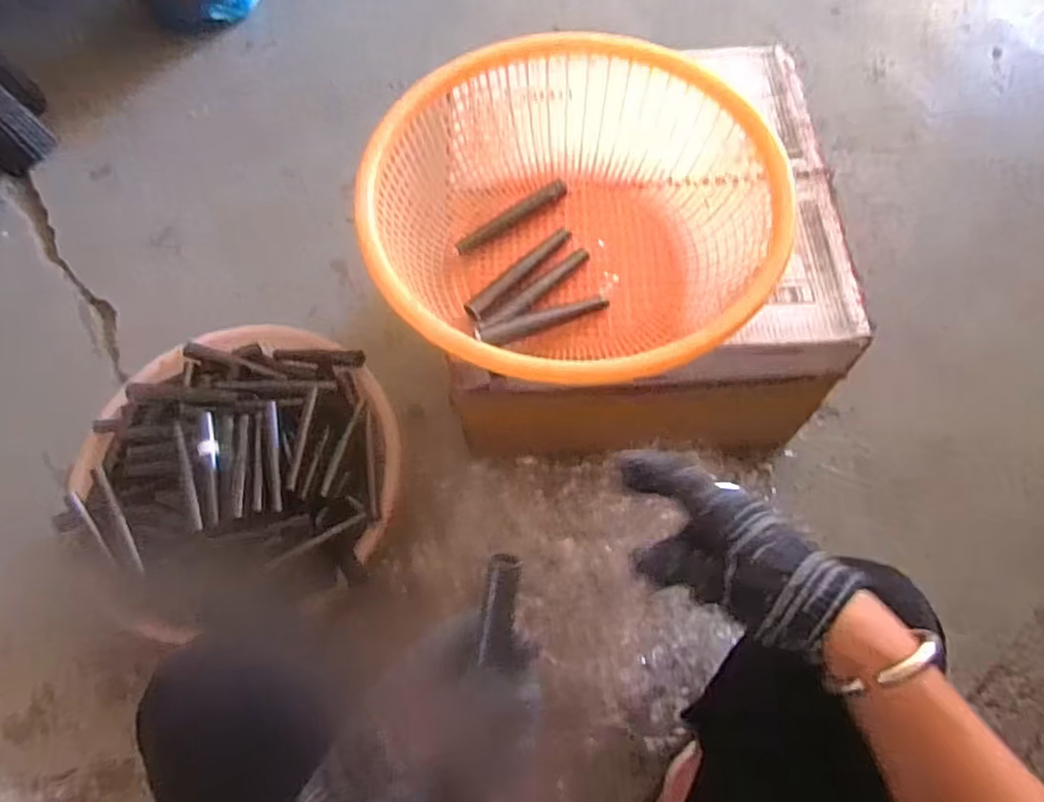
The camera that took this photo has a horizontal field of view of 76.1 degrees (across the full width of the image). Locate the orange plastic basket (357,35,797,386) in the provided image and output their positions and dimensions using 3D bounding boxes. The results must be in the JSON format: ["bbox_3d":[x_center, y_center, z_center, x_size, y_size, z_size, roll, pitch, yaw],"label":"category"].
[{"bbox_3d":[0.053,-0.182,0.695,0.398,0.140,0.390,-1,67,2],"label":"orange plastic basket"}]

